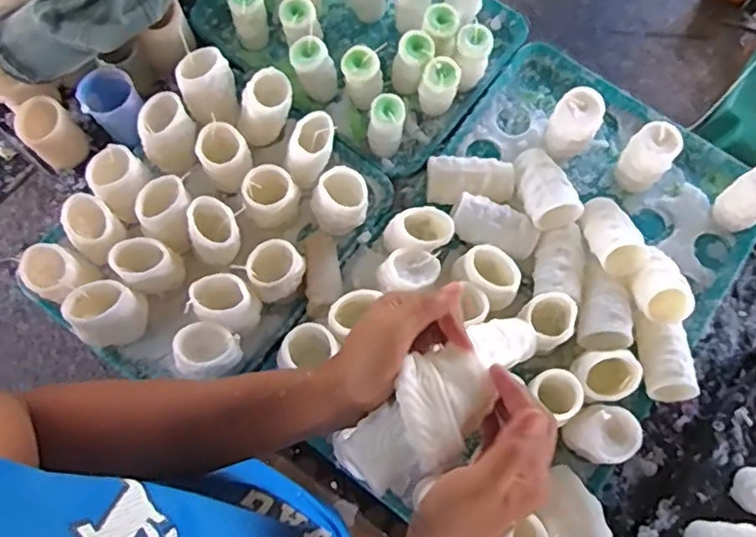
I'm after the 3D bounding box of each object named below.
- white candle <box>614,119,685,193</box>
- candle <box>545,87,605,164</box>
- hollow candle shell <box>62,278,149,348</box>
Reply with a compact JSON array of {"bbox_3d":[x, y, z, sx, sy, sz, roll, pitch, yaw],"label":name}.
[{"bbox_3d":[0.374,-0.153,0.865,0.065,0.109,0.056,41,77,10],"label":"white candle"},{"bbox_3d":[0.275,-0.199,0.874,0.065,0.113,0.055,32,75,8],"label":"candle"},{"bbox_3d":[-0.332,0.058,0.768,0.086,0.090,0.061,-20,75,-7],"label":"hollow candle shell"}]

